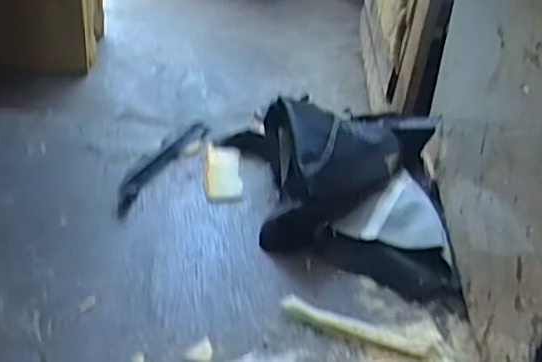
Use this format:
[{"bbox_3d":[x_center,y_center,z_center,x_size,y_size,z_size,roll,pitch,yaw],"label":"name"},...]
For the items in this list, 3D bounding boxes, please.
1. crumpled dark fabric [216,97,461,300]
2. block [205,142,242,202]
[{"bbox_3d":[0.096,-0.007,0.963,0.319,0.132,0.355,4,37,-3],"label":"crumpled dark fabric"},{"bbox_3d":[-0.077,-0.015,1.049,0.055,0.011,0.140,1,37,-7],"label":"block"}]

